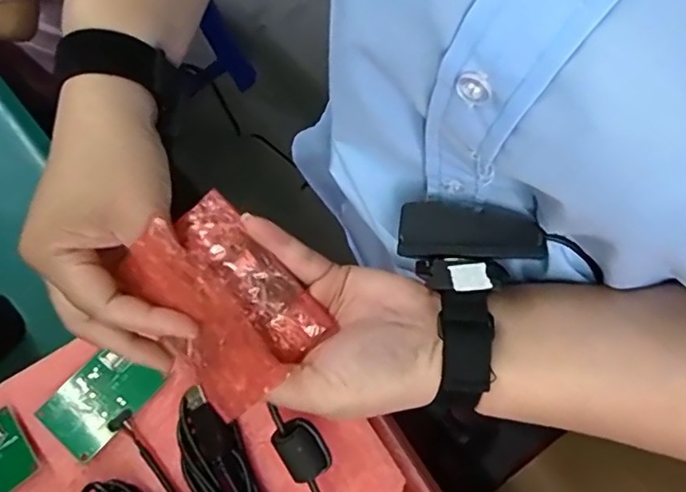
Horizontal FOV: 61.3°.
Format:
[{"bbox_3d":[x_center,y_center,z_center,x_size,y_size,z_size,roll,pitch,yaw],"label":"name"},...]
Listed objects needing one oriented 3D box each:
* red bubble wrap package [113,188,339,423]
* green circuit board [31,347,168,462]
[{"bbox_3d":[-0.063,0.028,0.288,0.072,0.046,0.095,-41,80,-7],"label":"red bubble wrap package"},{"bbox_3d":[-0.150,0.094,0.357,0.045,0.004,0.064,41,75,7],"label":"green circuit board"}]

